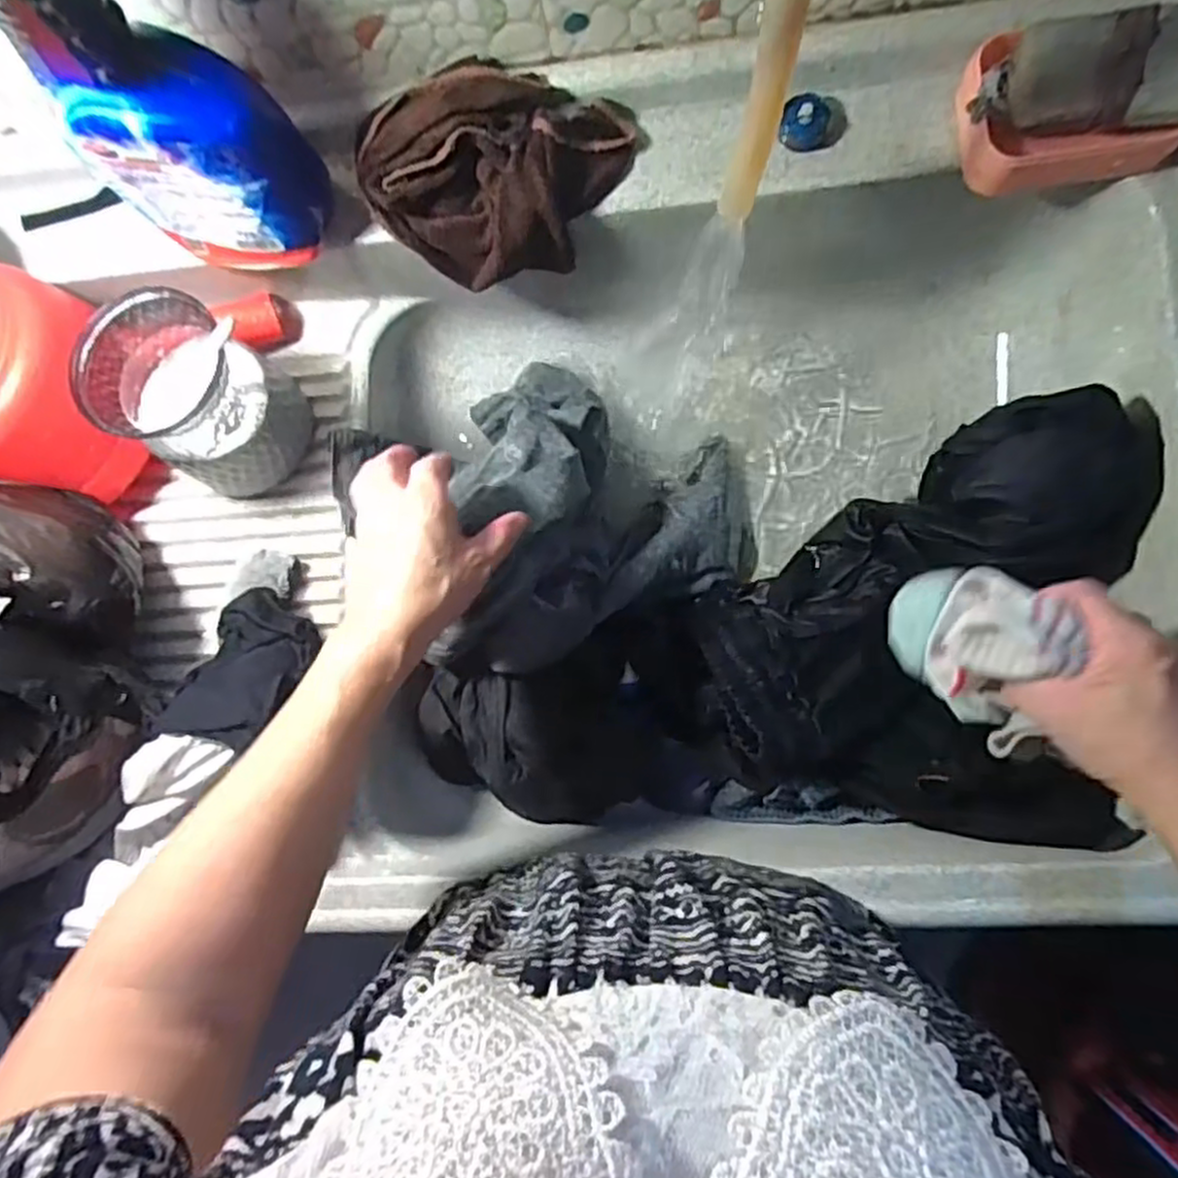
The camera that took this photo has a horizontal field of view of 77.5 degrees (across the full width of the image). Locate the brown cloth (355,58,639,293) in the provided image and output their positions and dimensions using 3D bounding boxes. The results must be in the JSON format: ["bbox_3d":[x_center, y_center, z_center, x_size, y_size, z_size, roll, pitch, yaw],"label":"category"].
[{"bbox_3d":[-0.059,-0.286,0.502,0.181,0.082,0.110,-4,86,7],"label":"brown cloth"}]

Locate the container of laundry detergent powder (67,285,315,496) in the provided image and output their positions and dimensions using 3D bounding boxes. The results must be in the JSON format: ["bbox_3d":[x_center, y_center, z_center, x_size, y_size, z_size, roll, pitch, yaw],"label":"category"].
[{"bbox_3d":[-0.277,-0.137,0.528,0.112,0.112,0.101,43,92,7],"label":"container of laundry detergent powder"}]

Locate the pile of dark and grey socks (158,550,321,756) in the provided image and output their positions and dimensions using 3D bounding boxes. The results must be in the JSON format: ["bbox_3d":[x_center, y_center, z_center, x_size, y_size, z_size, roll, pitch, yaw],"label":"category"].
[{"bbox_3d":[-0.226,0.036,0.503,0.089,0.041,0.156,-5,48,6],"label":"pile of dark and grey socks"}]

